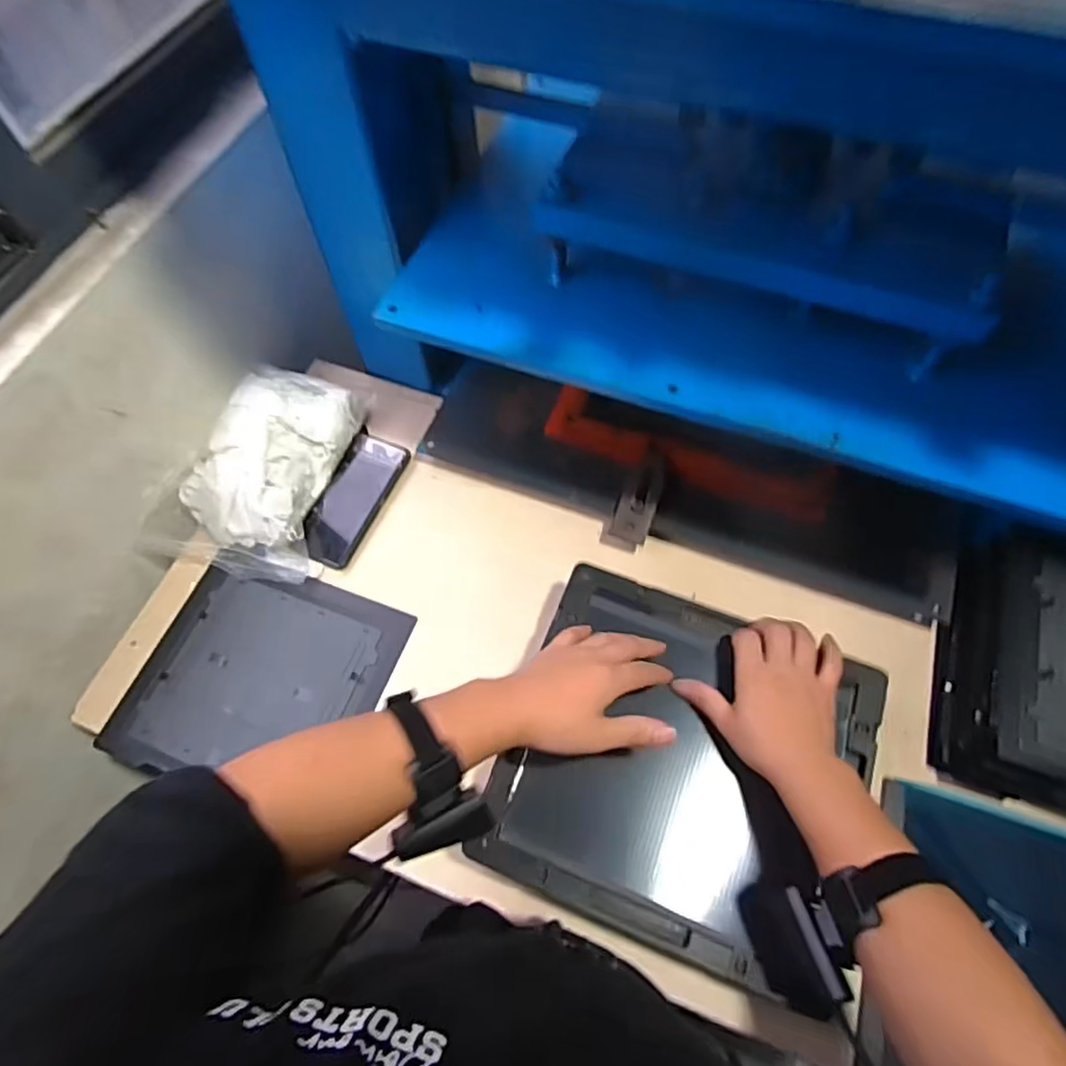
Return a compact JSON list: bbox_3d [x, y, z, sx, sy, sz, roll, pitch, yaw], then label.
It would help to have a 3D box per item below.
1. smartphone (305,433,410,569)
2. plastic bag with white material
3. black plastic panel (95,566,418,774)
[{"bbox_3d":[-0.201,-0.039,0.715,0.068,0.008,0.161,19,65,11],"label":"smartphone"},{"bbox_3d":[-0.291,-0.077,0.690,0.167,0.079,0.235,16,64,9],"label":"plastic bag with white material"},{"bbox_3d":[-0.270,0.143,0.631,0.231,0.014,0.219,18,65,10],"label":"black plastic panel"}]

